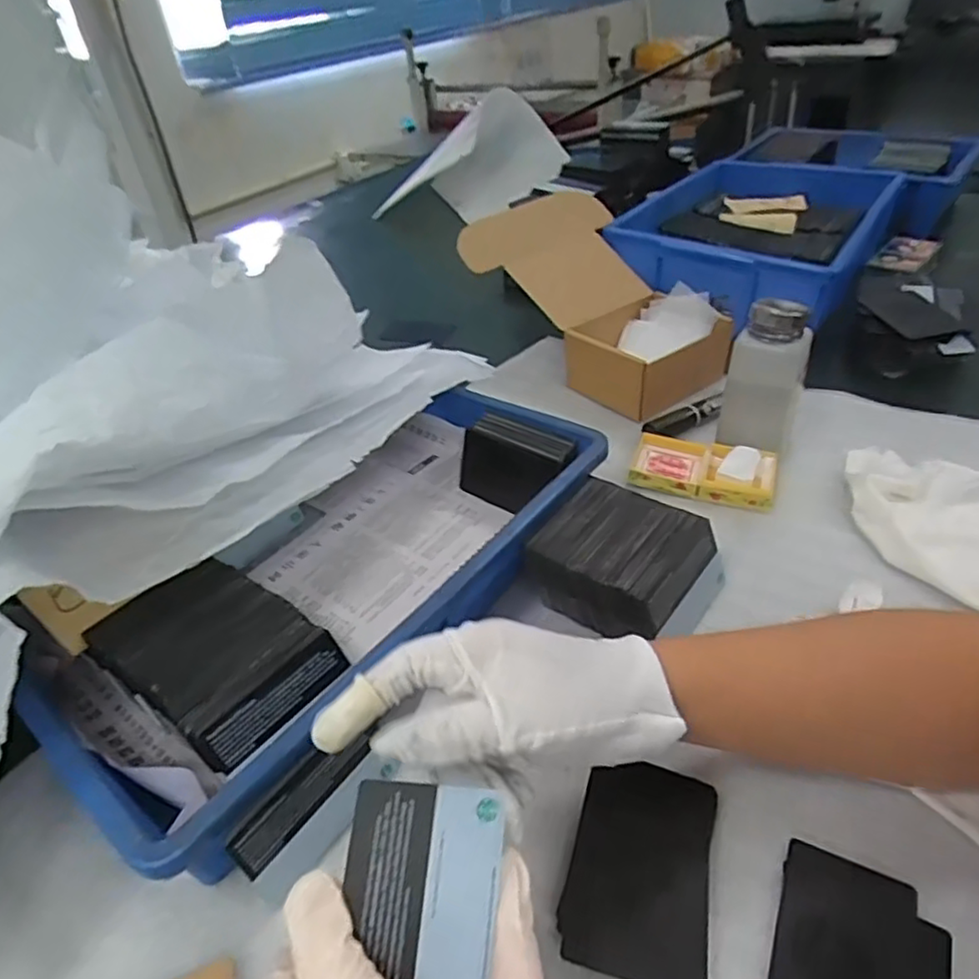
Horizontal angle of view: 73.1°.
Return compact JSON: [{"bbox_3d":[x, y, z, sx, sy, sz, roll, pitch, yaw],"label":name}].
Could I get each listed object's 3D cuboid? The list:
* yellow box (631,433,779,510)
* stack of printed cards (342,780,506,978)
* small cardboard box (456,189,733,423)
[{"bbox_3d":[0.170,-0.020,0.528,0.108,0.020,0.060,12,43,21],"label":"yellow box"},{"bbox_3d":[-0.023,0.140,0.225,0.053,0.004,0.073,11,73,-13],"label":"stack of printed cards"},{"bbox_3d":[0.116,-0.192,0.666,0.144,0.116,0.269,-23,42,-19],"label":"small cardboard box"}]

